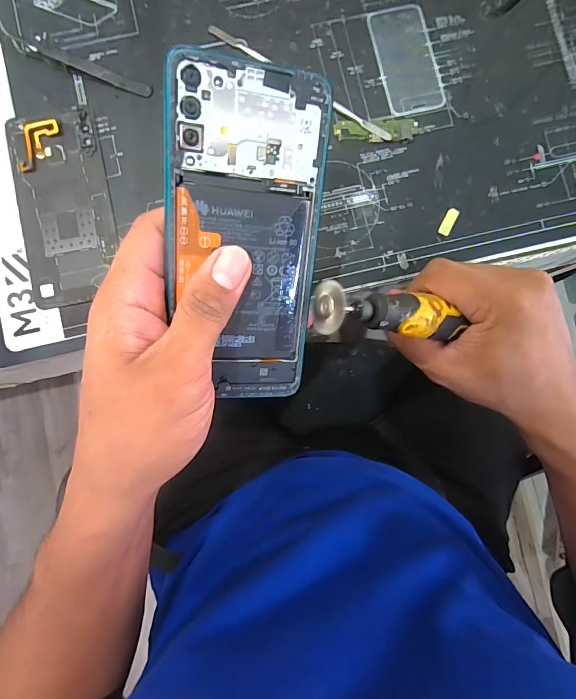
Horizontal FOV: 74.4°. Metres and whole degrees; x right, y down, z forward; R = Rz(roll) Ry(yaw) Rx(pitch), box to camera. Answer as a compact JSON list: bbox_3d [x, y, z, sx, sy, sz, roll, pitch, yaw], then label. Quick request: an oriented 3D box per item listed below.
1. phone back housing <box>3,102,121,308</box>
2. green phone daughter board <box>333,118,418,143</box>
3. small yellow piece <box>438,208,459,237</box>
[{"bbox_3d":[-0.171,-0.110,0.290,0.067,0.004,0.147,-11,86,-2],"label":"phone back housing"},{"bbox_3d":[0.070,-0.174,0.301,0.066,0.004,0.019,-1,86,-1],"label":"green phone daughter board"},{"bbox_3d":[0.127,-0.100,0.299,0.009,0.004,0.023,27,86,1],"label":"small yellow piece"}]

